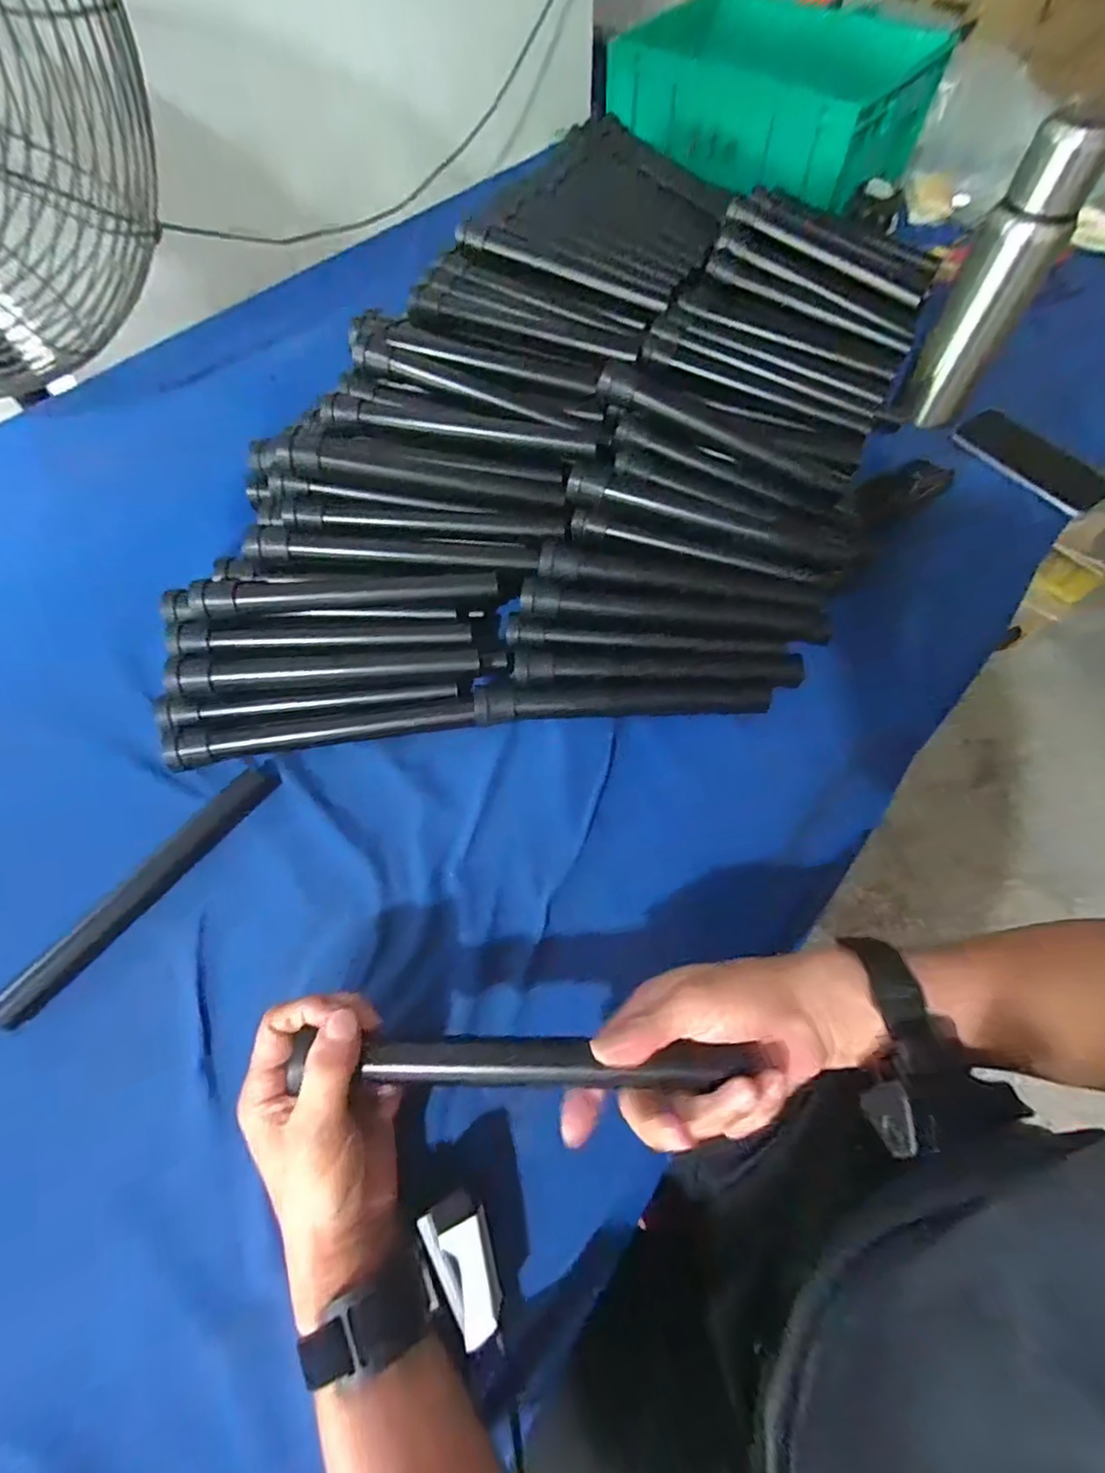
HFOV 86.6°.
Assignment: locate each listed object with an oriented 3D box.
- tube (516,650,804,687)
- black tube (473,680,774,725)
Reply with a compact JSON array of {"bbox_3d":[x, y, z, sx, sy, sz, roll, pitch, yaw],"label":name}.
[{"bbox_3d":[0.093,-0.060,0.501,0.245,0.026,0.027,-2,62,-1],"label":"tube"},{"bbox_3d":[0.063,-0.033,0.493,0.253,0.025,0.029,-5,62,-2],"label":"black tube"}]

